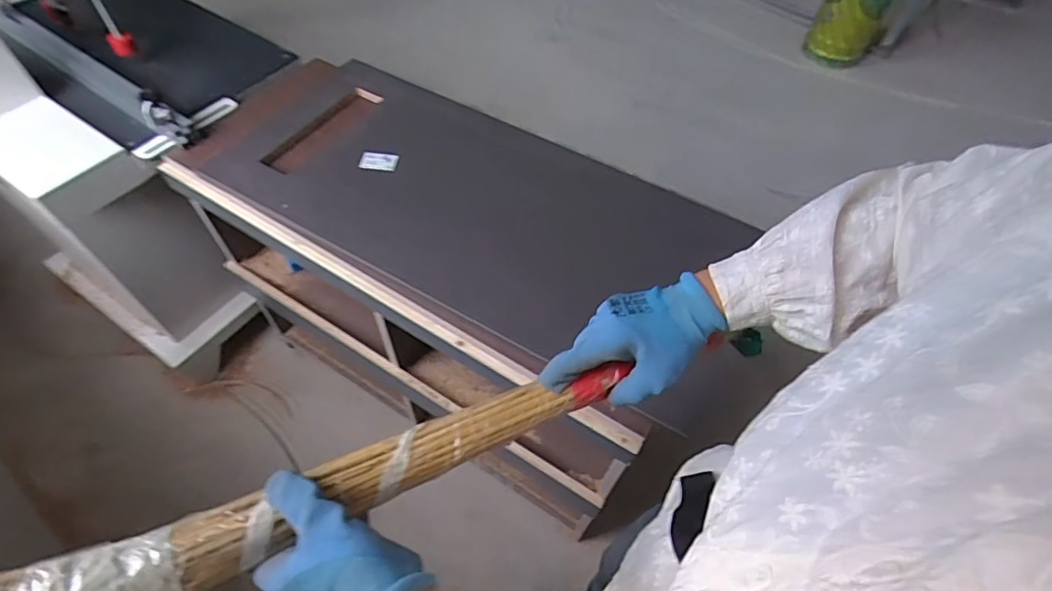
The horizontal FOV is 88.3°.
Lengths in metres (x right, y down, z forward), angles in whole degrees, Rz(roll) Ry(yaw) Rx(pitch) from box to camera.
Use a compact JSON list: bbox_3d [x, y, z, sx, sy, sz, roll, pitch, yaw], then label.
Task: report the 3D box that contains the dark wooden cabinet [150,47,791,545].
[{"bbox_3d":[-0.207,-0.041,1.264,0.915,0.657,0.498,28,61,13],"label":"dark wooden cabinet"}]

